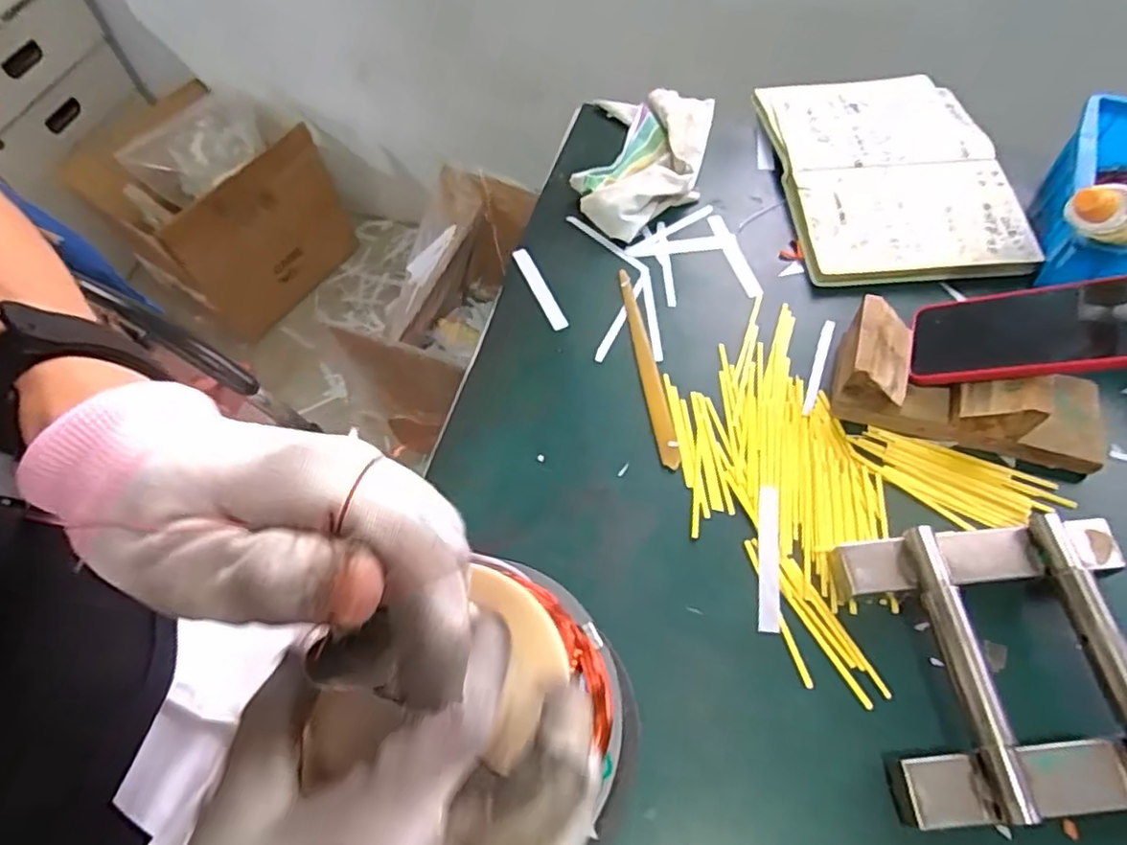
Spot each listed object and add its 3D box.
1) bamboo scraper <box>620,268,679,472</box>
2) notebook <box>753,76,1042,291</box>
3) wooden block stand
[{"bbox_3d":[0.074,-0.054,0.592,0.019,0.007,0.206,-9,60,-3],"label":"bamboo scraper"},{"bbox_3d":[0.329,-0.259,0.679,0.205,0.038,0.281,-6,60,-1],"label":"notebook"},{"bbox_3d":[0.330,-0.029,0.527,0.205,0.066,0.082,16,62,11],"label":"wooden block stand"}]

